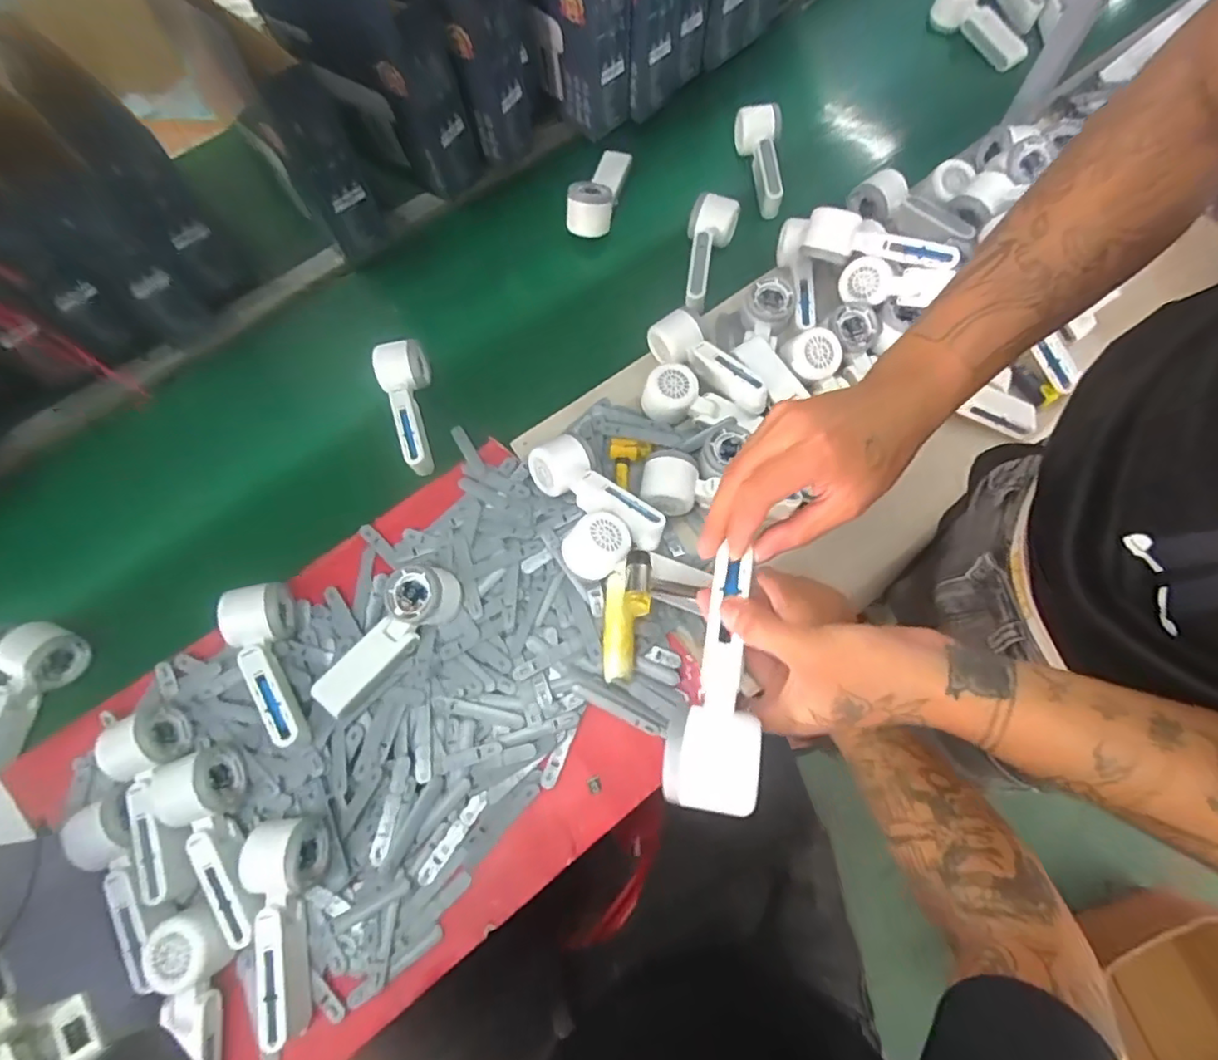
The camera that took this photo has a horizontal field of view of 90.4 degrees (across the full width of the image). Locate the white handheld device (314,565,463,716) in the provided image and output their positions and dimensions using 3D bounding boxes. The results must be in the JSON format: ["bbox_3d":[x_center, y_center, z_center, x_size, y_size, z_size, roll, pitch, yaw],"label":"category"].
[{"bbox_3d":[-0.217,0.101,0.590,0.065,0.055,0.165,41,76,15],"label":"white handheld device"}]

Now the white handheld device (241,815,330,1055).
[{"bbox_3d":[-0.281,0.338,0.519,0.056,0.044,0.164,-6,70,0],"label":"white handheld device"}]

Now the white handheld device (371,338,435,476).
[{"bbox_3d":[-0.232,-0.142,0.714,0.058,0.061,0.169,-16,70,-4],"label":"white handheld device"}]

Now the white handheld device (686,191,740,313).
[{"bbox_3d":[0.123,-0.347,0.776,0.062,0.055,0.177,13,71,7],"label":"white handheld device"}]

